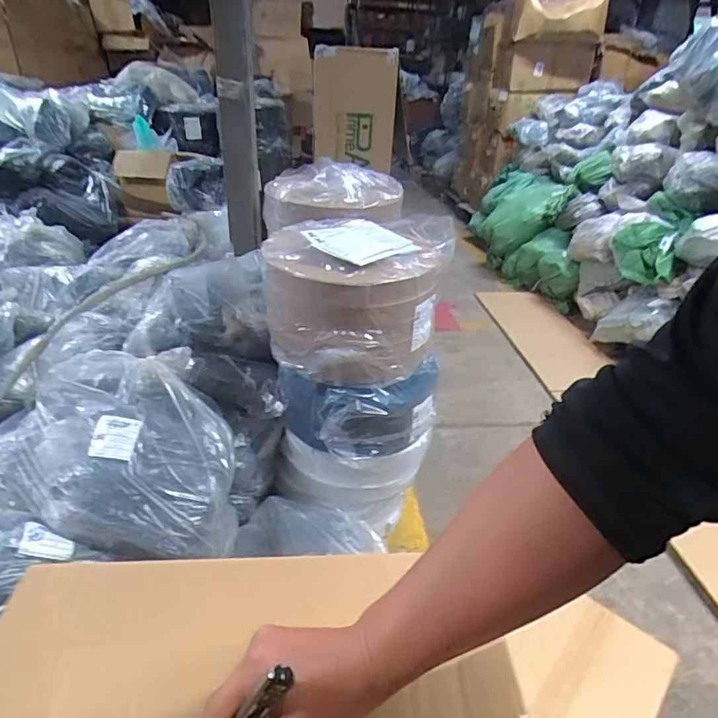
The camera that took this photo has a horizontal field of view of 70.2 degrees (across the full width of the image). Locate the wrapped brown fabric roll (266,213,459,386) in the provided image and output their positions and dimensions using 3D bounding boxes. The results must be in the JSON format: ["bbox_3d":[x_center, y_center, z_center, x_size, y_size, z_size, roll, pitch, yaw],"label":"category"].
[{"bbox_3d":[-0.003,-0.125,0.999,0.325,0.238,0.303,3,30,-2],"label":"wrapped brown fabric roll"}]

